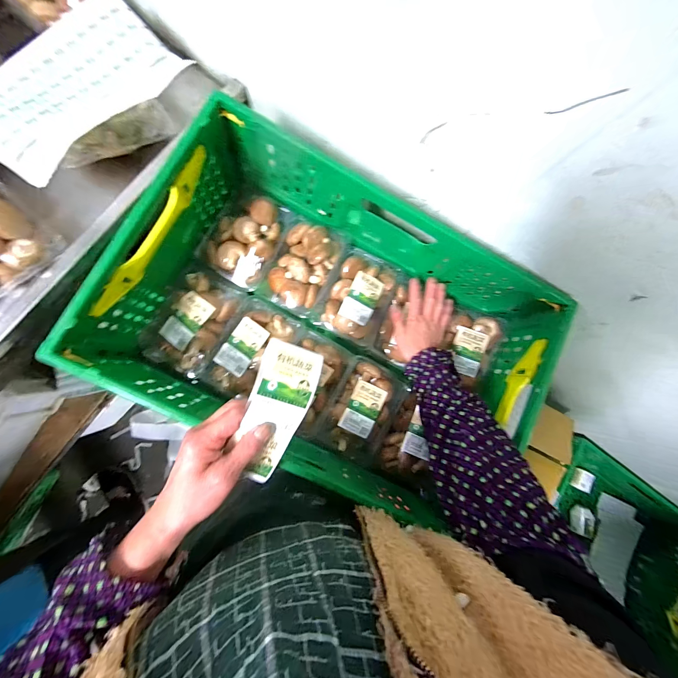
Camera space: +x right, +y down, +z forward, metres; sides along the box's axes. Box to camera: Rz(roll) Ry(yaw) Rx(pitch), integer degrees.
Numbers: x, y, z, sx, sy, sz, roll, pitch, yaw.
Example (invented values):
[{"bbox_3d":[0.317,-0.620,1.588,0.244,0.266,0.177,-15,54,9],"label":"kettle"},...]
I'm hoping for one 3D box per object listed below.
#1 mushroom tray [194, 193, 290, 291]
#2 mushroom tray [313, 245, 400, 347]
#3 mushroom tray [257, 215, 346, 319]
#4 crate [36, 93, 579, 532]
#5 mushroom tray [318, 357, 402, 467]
[{"bbox_3d":[-0.171,-0.186,0.540,0.122,0.053,0.165,26,82,-4],"label":"mushroom tray"},{"bbox_3d":[0.039,-0.085,0.558,0.124,0.045,0.171,22,82,-4],"label":"mushroom tray"},{"bbox_3d":[-0.068,-0.135,0.545,0.114,0.048,0.175,24,82,-4],"label":"mushroom tray"},{"bbox_3d":[-0.001,-0.016,0.474,0.597,0.188,0.402,27,82,-4],"label":"crate"},{"bbox_3d":[0.044,0.130,0.540,0.119,0.056,0.177,25,82,-4],"label":"mushroom tray"}]

